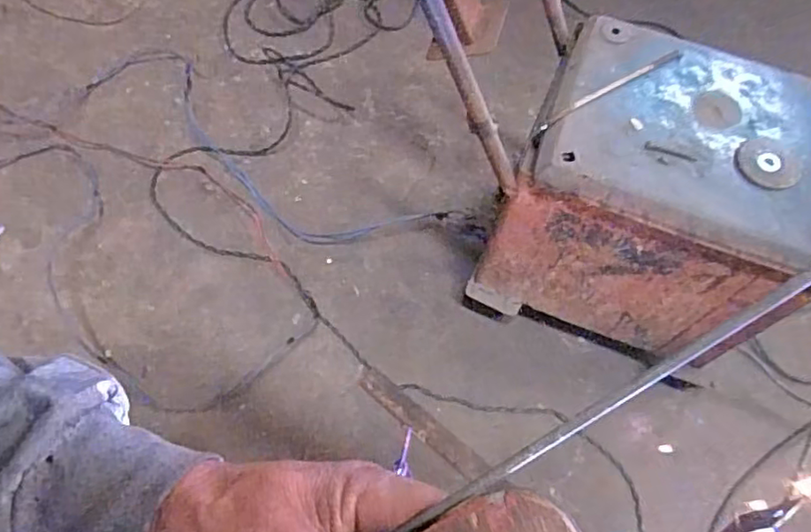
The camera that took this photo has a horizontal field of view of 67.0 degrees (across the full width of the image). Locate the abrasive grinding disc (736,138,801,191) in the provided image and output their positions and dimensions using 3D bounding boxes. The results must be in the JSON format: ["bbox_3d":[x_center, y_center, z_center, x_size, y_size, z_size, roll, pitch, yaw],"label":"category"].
[{"bbox_3d":[0.554,-0.156,0.938,0.090,0.012,0.091,2,63,-4],"label":"abrasive grinding disc"}]

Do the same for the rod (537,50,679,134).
[{"bbox_3d":[0.327,-0.283,0.971,0.286,0.008,0.014,-30,70,-15],"label":"rod"}]

